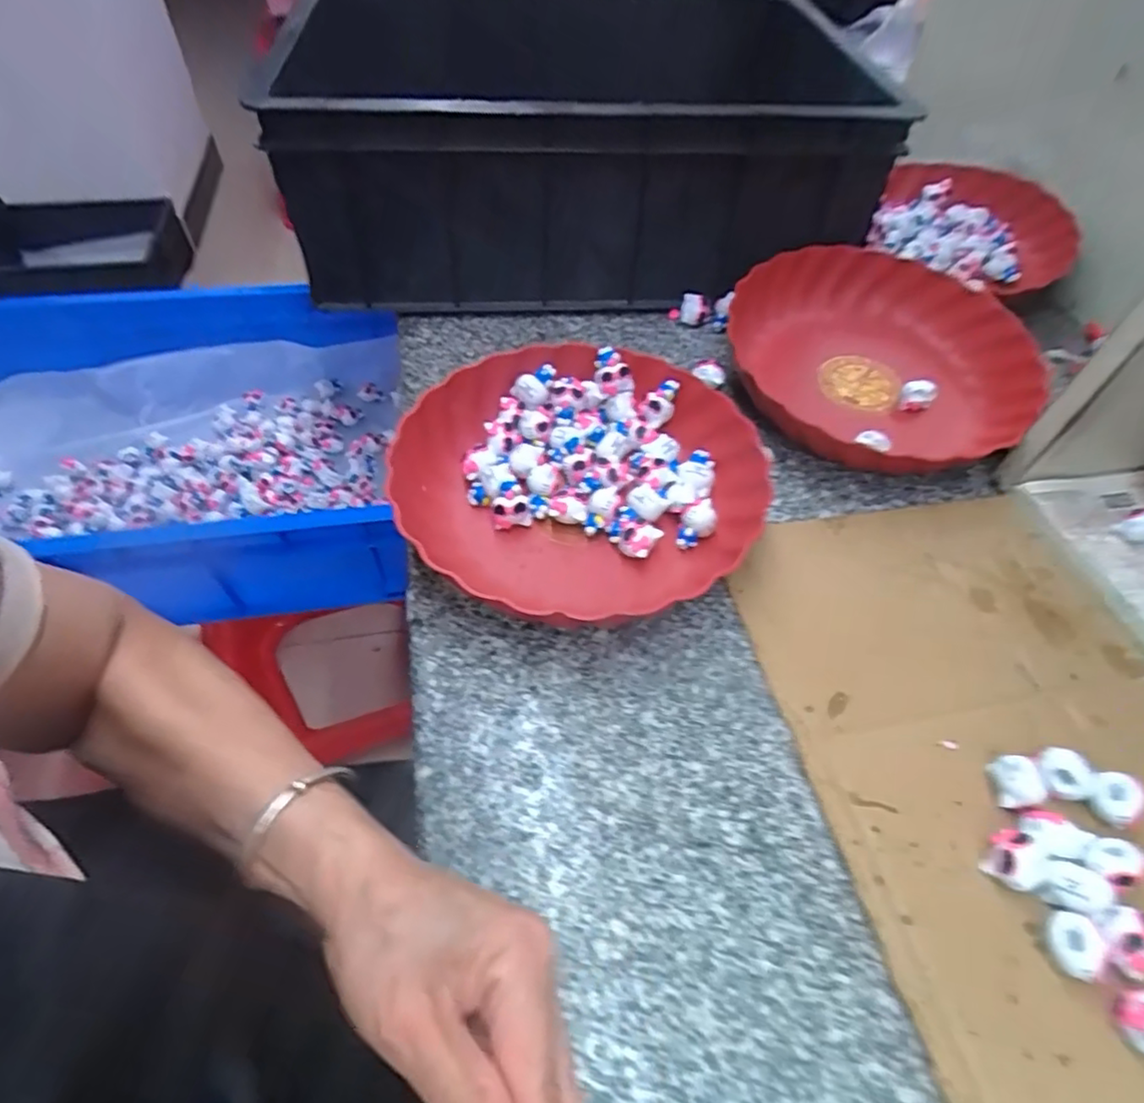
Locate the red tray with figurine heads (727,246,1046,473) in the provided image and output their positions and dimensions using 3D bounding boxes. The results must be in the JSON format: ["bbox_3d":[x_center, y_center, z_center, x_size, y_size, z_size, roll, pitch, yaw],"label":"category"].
[{"bbox_3d":[0.248,-0.153,0.526,0.216,0.065,0.229,-4,53,-5],"label":"red tray with figurine heads"}]

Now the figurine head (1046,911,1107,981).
[{"bbox_3d":[0.224,0.177,0.291,0.016,0.022,0.024,10,53,5],"label":"figurine head"}]

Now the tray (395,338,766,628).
[{"bbox_3d":[0.005,-0.052,0.449,0.239,0.046,0.234,-23,57,-18],"label":"tray"}]

